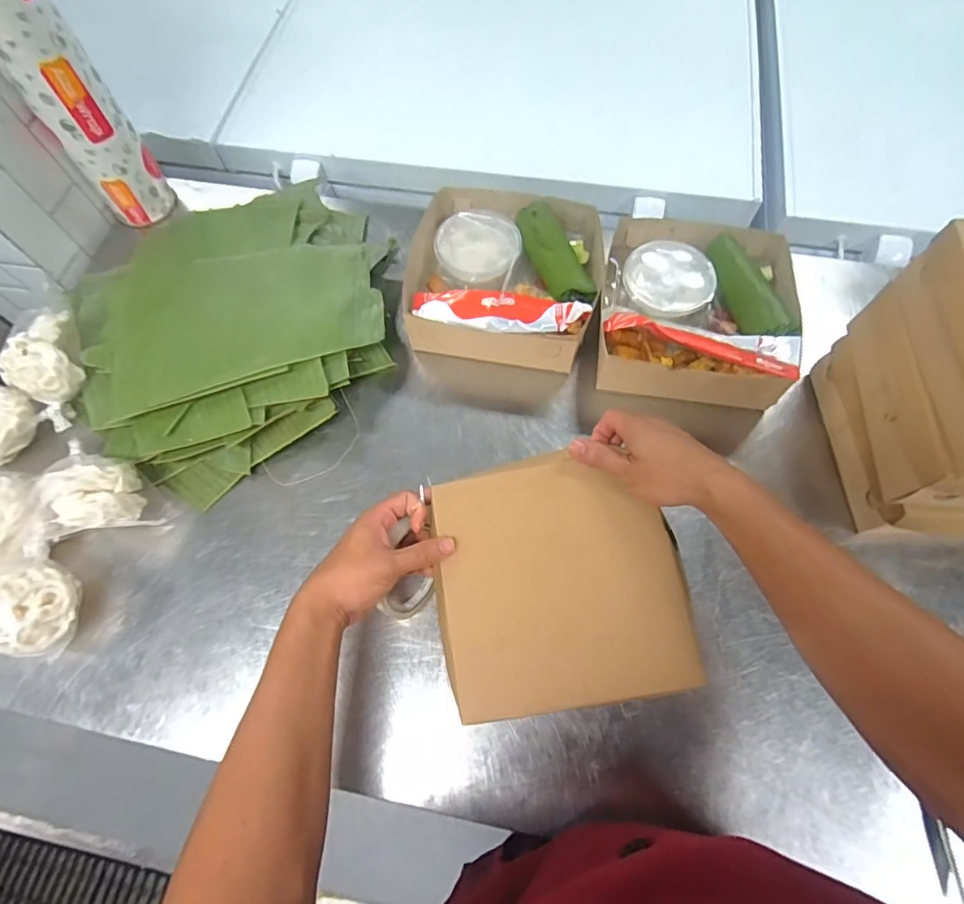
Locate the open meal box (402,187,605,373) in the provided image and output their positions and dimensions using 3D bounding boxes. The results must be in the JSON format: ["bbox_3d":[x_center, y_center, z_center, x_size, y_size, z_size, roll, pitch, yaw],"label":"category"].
[{"bbox_3d":[0.026,-0.218,0.624,0.231,0.078,0.243,8,68,5],"label":"open meal box"}]

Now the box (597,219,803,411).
[{"bbox_3d":[0.242,-0.161,0.603,0.212,0.080,0.244,9,68,5],"label":"box"}]

